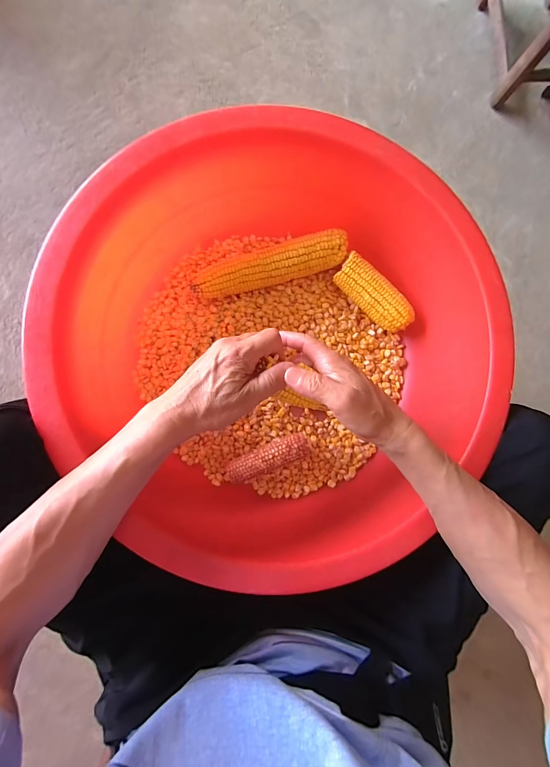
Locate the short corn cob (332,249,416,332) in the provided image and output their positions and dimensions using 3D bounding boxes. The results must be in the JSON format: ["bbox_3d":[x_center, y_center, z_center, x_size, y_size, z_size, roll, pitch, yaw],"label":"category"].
[{"bbox_3d":[0.141,-0.125,0.449,0.123,0.050,0.043,43,83,-5],"label":"short corn cob"}]

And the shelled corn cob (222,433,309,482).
[{"bbox_3d":[-0.010,0.100,0.420,0.113,0.040,0.033,-22,91,-9],"label":"shelled corn cob"}]

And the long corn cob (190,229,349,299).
[{"bbox_3d":[-0.005,-0.164,0.437,0.216,0.047,0.045,-18,91,-9],"label":"long corn cob"}]

